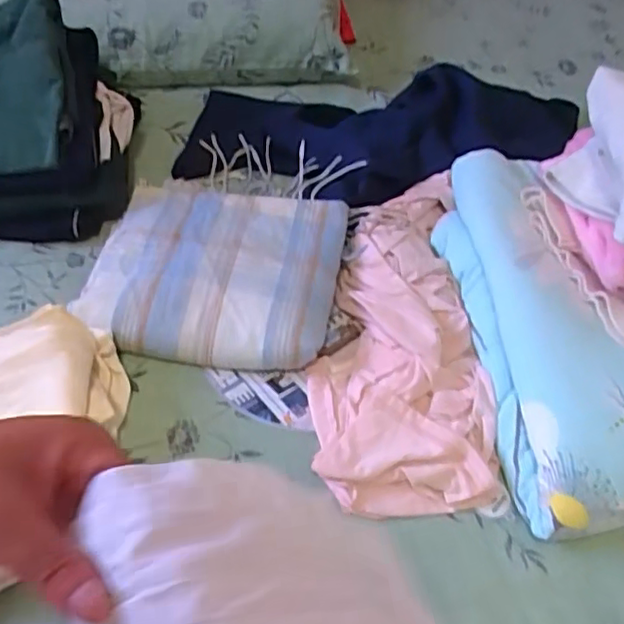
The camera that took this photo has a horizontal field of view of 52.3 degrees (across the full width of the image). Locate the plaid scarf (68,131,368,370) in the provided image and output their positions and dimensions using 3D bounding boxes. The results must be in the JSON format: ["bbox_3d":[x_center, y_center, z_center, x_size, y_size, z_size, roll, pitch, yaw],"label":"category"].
[{"bbox_3d":[-0.099,-0.088,0.751,0.273,0.043,0.324,10,51,5],"label":"plaid scarf"}]

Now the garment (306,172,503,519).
[{"bbox_3d":[0.088,0.013,0.697,0.179,0.065,0.404,0,51,-2],"label":"garment"}]

